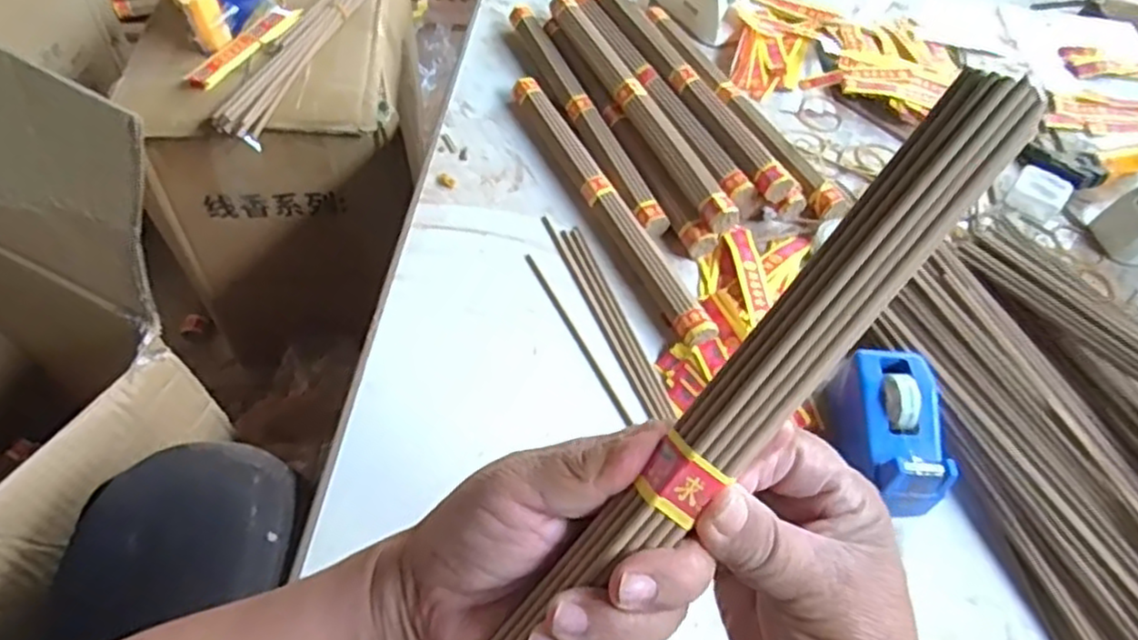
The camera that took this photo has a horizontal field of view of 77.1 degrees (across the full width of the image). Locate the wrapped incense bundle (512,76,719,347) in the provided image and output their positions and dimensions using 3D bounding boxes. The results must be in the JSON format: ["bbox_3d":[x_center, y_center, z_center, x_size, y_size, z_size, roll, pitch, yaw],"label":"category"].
[{"bbox_3d":[0.029,-0.101,0.597,0.027,0.022,0.310,-20,58,-19],"label":"wrapped incense bundle"}]

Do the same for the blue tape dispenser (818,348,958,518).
[{"bbox_3d":[0.214,0.072,0.477,0.060,0.055,0.104,3,53,-3],"label":"blue tape dispenser"}]

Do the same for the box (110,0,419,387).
[{"bbox_3d":[-0.333,-0.243,0.904,0.266,0.319,0.419,-2,54,-7],"label":"box"}]

